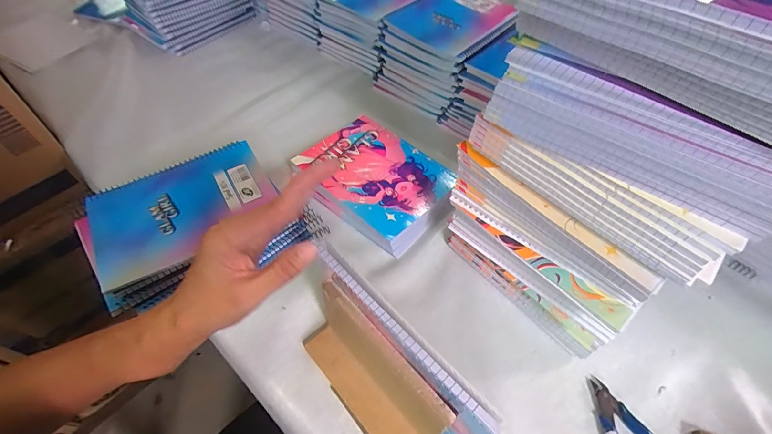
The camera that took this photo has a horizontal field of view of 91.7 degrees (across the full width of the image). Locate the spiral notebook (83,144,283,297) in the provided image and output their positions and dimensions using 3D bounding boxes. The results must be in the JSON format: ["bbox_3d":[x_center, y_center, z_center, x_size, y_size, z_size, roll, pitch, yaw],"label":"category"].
[{"bbox_3d":[-0.239,-0.011,0.444,0.199,0.015,0.146,-27,58,-19],"label":"spiral notebook"}]

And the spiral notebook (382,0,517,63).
[{"bbox_3d":[0.116,-0.343,0.648,0.174,0.024,0.193,35,60,21],"label":"spiral notebook"}]

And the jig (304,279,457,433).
[{"bbox_3d":[-0.020,0.145,0.351,0.058,0.114,0.165,-33,60,-22],"label":"jig"}]

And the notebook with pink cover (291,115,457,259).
[{"bbox_3d":[-0.016,-0.051,0.536,0.155,0.042,0.204,-37,62,-24],"label":"notebook with pink cover"}]

